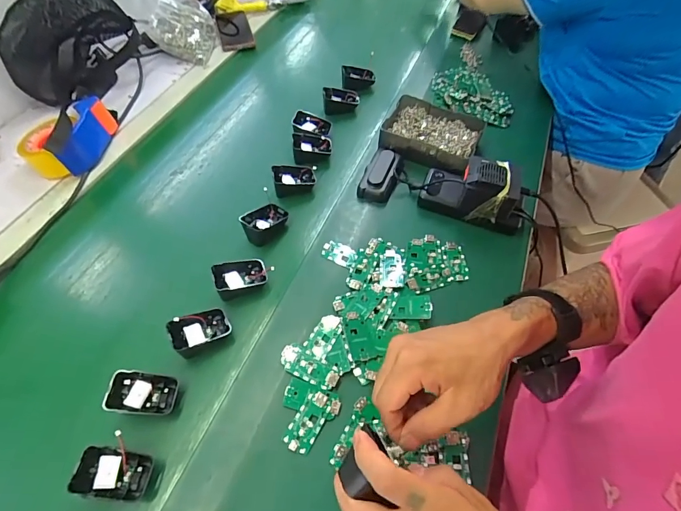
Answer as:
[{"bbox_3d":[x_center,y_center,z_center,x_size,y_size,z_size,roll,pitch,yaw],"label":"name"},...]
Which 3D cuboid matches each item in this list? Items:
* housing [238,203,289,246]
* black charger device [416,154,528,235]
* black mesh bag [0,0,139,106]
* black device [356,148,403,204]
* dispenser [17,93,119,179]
[{"bbox_3d":[-0.111,-0.049,0.583,0.065,0.032,0.050,-37,60,-22],"label":"housing"},{"bbox_3d":[0.202,-0.101,0.581,0.154,0.072,0.074,20,57,17],"label":"black charger device"},{"bbox_3d":[-0.538,-0.417,0.767,0.097,0.171,0.231,19,57,14],"label":"black mesh bag"},{"bbox_3d":[0.066,-0.133,0.635,0.052,0.032,0.103,16,56,14],"label":"black device"},{"bbox_3d":[-0.474,-0.210,0.677,0.107,0.075,0.156,8,55,9],"label":"dispenser"}]

